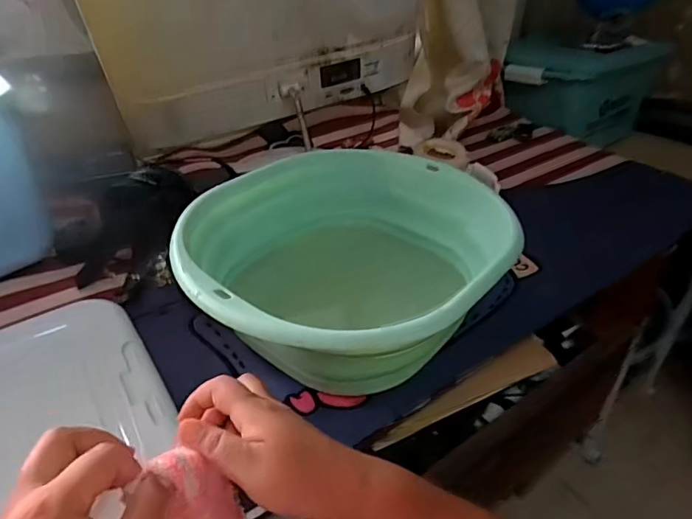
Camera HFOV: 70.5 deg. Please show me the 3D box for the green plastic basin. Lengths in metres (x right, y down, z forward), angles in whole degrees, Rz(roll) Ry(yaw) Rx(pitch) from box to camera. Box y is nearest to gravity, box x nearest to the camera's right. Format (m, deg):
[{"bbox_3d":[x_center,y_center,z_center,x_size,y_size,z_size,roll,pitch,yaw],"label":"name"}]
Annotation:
[{"bbox_3d":[0.005,0.025,0.561,0.332,0.157,0.332,0,36,0],"label":"green plastic basin"}]

